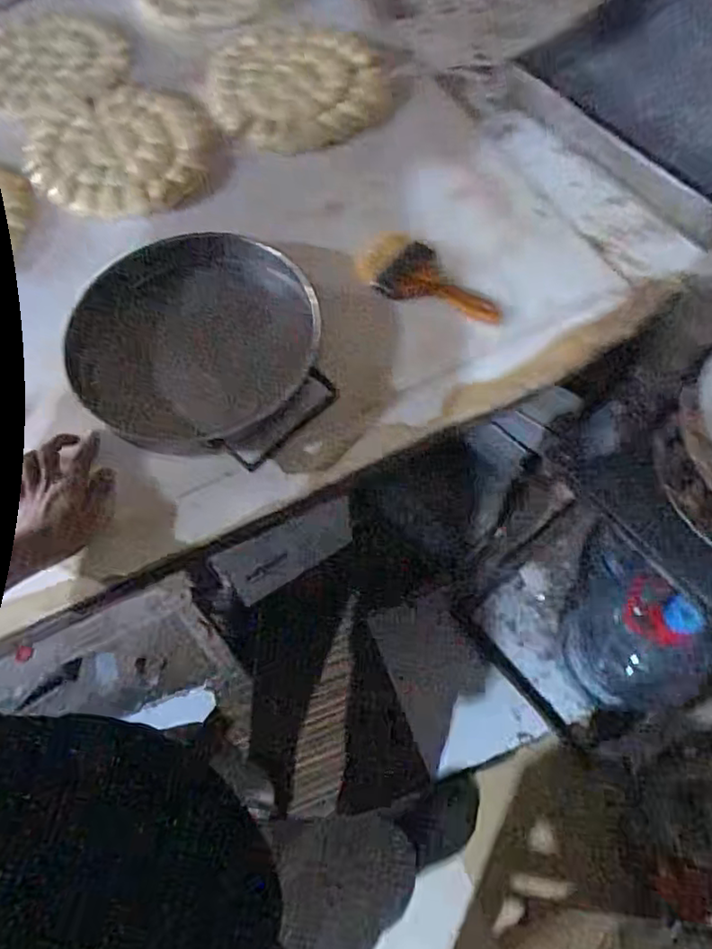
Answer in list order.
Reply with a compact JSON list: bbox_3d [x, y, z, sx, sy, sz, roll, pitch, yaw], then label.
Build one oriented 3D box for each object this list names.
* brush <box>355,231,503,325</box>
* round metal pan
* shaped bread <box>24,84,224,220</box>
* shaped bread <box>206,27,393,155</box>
[{"bbox_3d":[0.093,-0.258,0.844,0.212,0.031,0.079,35,72,18],"label":"brush"},{"bbox_3d":[-0.194,-0.169,0.808,0.311,0.061,0.297,-1,65,3],"label":"round metal pan"},{"bbox_3d":[-0.358,-0.508,0.978,0.298,0.042,0.244,0,65,4],"label":"shaped bread"},{"bbox_3d":[-0.099,-0.638,1.036,0.280,0.064,0.284,-11,65,-1],"label":"shaped bread"}]

